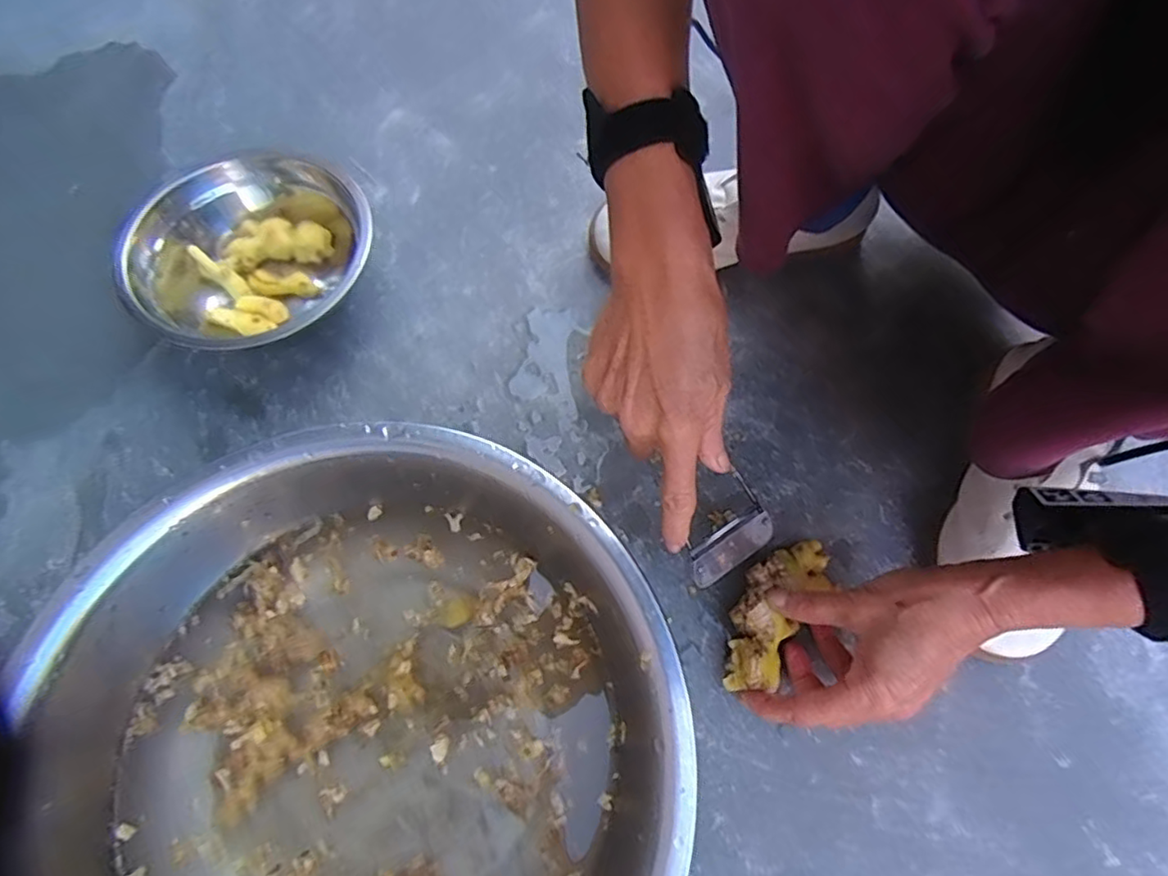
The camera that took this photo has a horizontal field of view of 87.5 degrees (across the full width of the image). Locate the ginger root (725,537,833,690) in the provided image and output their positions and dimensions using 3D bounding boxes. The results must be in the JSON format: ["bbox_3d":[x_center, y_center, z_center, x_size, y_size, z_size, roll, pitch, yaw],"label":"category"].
[{"bbox_3d":[0.119,0.106,0.382,0.044,0.020,0.108,32,68,11],"label":"ginger root"}]

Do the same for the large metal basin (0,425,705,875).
[{"bbox_3d":[-0.102,0.156,0.324,0.284,0.098,0.306,1,68,-1],"label":"large metal basin"}]

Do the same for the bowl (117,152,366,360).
[{"bbox_3d":[-0.239,-0.135,0.464,0.166,0.060,0.181,1,68,-1],"label":"bowl"}]

